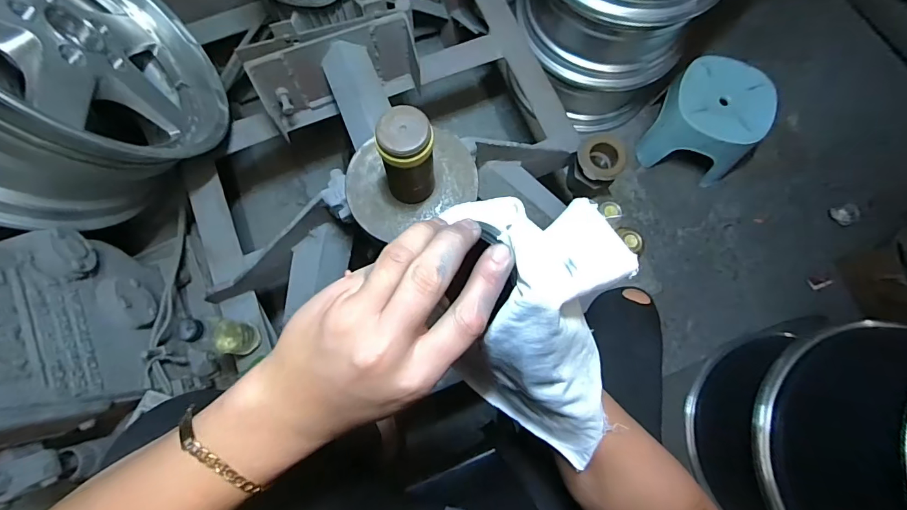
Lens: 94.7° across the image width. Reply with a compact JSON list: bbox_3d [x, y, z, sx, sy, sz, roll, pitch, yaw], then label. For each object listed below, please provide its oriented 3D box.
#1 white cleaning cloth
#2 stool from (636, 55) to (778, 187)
[{"bbox_3d":[0.062,0.058,0.285,0.097,0.208,0.066,-10,33,-3],"label":"white cleaning cloth"},{"bbox_3d":[0.644,-0.344,1.081,0.226,0.201,0.224,18,76,4],"label":"stool"}]

